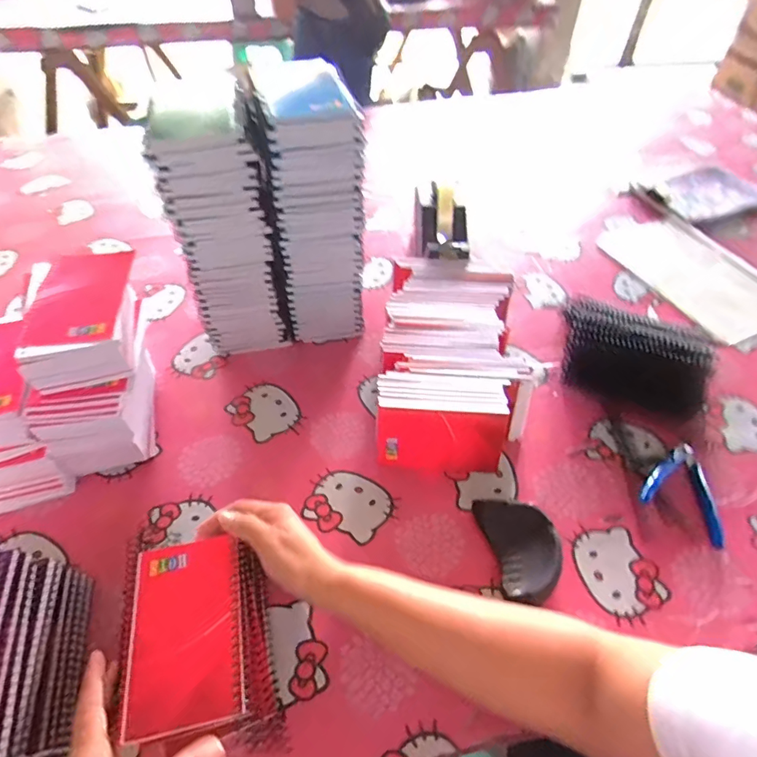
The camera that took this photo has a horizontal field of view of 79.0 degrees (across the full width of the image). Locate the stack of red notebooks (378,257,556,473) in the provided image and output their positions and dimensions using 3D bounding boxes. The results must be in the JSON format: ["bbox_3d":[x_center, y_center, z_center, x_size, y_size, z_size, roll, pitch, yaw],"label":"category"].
[{"bbox_3d":[0.086,-0.026,0.560,0.164,0.088,0.265,1,51,0],"label":"stack of red notebooks"}]

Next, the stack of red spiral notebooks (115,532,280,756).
[{"bbox_3d":[-0.147,0.206,0.371,0.101,0.044,0.137,-12,52,-11],"label":"stack of red spiral notebooks"}]

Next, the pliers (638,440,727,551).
[{"bbox_3d":[0.333,0.118,0.491,0.083,0.016,0.096,30,56,21],"label":"pliers"}]

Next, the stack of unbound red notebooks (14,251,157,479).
[{"bbox_3d":[-0.288,-0.009,0.485,0.103,0.174,0.157,-7,51,-6],"label":"stack of unbound red notebooks"}]

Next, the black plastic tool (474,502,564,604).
[{"bbox_3d":[0.140,0.164,0.445,0.066,0.028,0.097,-9,51,-8],"label":"black plastic tool"}]

